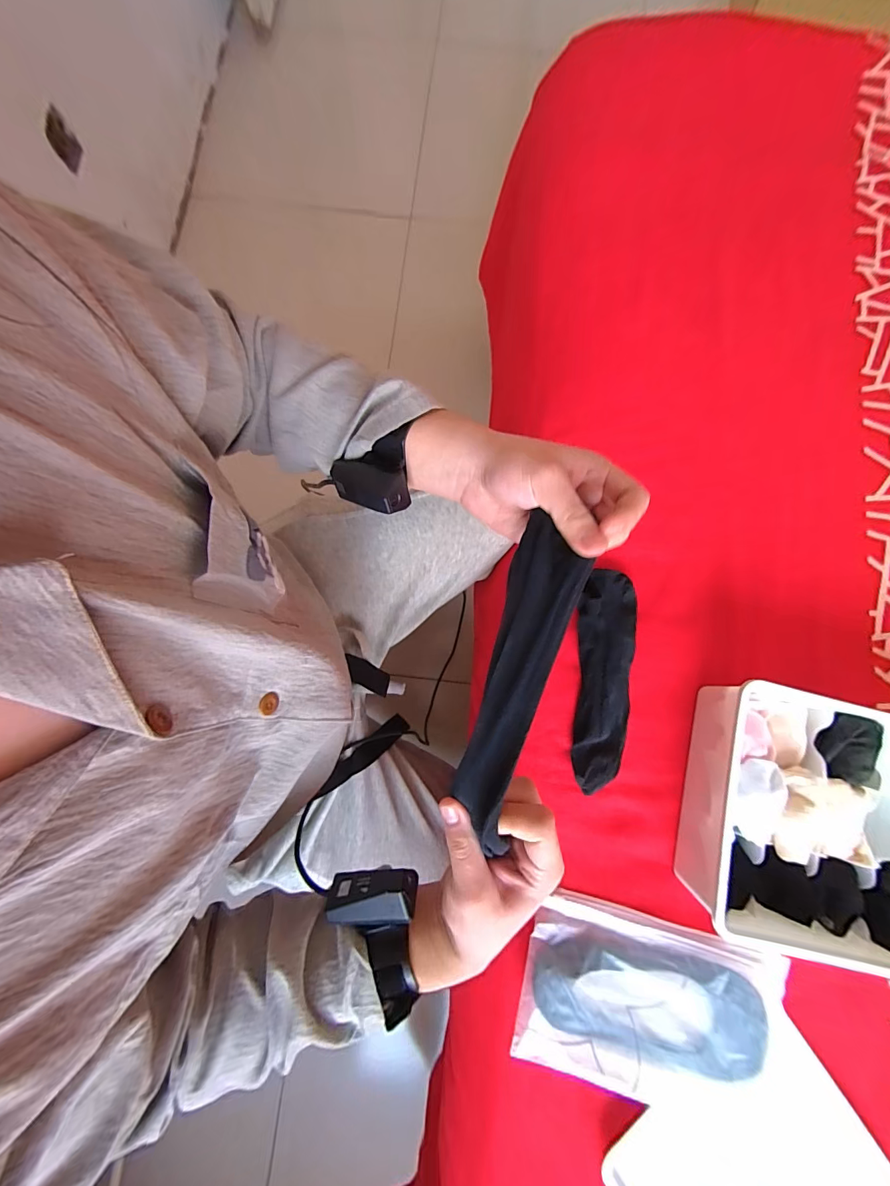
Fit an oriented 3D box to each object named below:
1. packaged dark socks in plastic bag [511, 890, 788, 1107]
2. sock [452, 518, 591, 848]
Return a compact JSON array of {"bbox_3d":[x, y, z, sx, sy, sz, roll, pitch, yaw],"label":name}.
[{"bbox_3d":[0.188,0.367,0.369,0.237,0.042,0.121,14,81,2],"label":"packaged dark socks in plastic bag"},{"bbox_3d":[0.050,0.059,0.280,0.043,0.028,0.217,16,86,2],"label":"sock"}]

